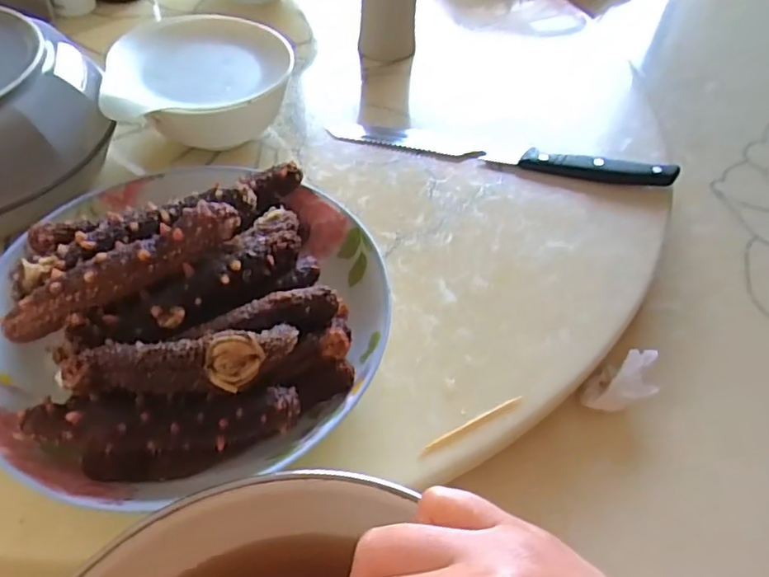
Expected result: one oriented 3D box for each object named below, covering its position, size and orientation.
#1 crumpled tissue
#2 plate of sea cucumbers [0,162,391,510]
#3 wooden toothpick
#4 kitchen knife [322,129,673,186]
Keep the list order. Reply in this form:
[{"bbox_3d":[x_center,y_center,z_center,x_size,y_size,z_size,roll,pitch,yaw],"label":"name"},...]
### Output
[{"bbox_3d":[0.133,0.052,0.339,0.042,0.021,0.026,-16,54,-16],"label":"crumpled tissue"},{"bbox_3d":[-0.093,0.011,0.294,0.181,0.081,0.177,2,51,-2],"label":"plate of sea cucumbers"},{"bbox_3d":[0.043,0.067,0.300,0.059,0.004,0.004,-22,55,-19],"label":"wooden toothpick"},{"bbox_3d":[0.081,-0.096,0.424,0.236,0.012,0.022,11,51,6],"label":"kitchen knife"}]

